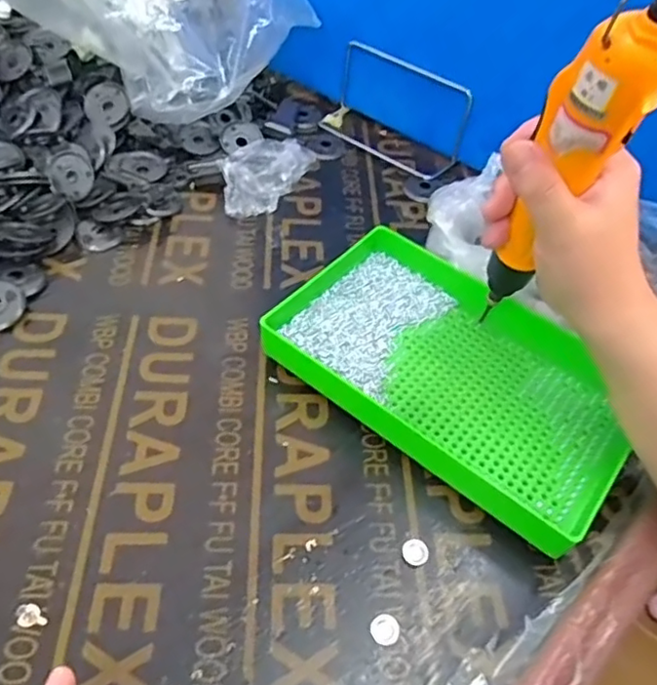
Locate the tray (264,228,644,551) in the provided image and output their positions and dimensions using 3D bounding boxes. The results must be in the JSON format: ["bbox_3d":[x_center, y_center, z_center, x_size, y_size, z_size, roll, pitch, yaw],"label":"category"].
[{"bbox_3d":[0.089,0.018,0.449,0.255,0.040,0.159,35,55,22],"label":"tray"}]

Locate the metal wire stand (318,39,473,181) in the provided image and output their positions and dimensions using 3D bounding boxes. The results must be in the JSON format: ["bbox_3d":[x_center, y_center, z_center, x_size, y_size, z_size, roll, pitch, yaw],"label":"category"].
[{"bbox_3d":[0.060,-0.236,0.631,0.154,0.082,0.054,33,55,21],"label":"metal wire stand"}]

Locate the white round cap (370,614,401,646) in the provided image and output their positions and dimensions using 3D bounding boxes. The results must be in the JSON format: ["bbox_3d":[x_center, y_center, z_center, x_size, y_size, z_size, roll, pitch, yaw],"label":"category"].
[{"bbox_3d":[0.032,0.159,0.344,0.016,0.004,0.016,3,50,-3],"label":"white round cap"}]

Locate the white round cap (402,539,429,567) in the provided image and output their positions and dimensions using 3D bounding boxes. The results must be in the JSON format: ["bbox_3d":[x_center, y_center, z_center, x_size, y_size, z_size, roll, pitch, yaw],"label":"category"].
[{"bbox_3d":[0.052,0.126,0.374,0.016,0.005,0.015,3,50,-3],"label":"white round cap"}]

